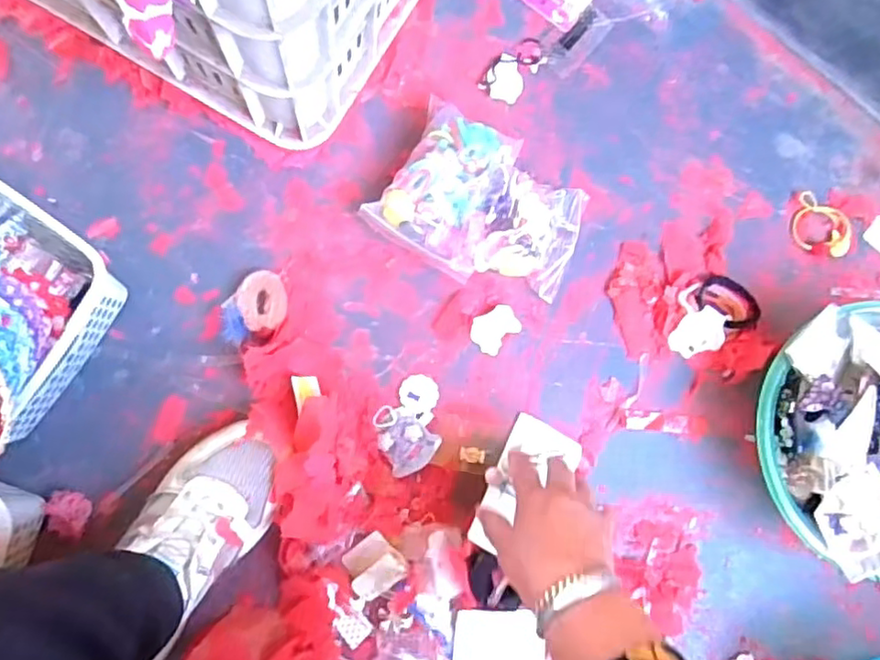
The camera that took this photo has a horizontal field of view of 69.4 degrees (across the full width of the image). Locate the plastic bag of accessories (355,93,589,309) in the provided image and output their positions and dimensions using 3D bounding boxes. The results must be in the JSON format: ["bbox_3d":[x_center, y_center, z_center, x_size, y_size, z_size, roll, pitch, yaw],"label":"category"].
[{"bbox_3d":[0.043,-0.115,0.585,0.179,0.054,0.144,32,81,-2],"label":"plastic bag of accessories"}]

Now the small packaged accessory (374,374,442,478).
[{"bbox_3d":[-0.028,0.085,0.566,0.055,0.023,0.086,2,83,-7],"label":"small packaged accessory"}]

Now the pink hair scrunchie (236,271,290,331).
[{"bbox_3d":[-0.158,-0.026,0.567,0.043,0.014,0.053,-5,84,-7],"label":"pink hair scrunchie"}]

